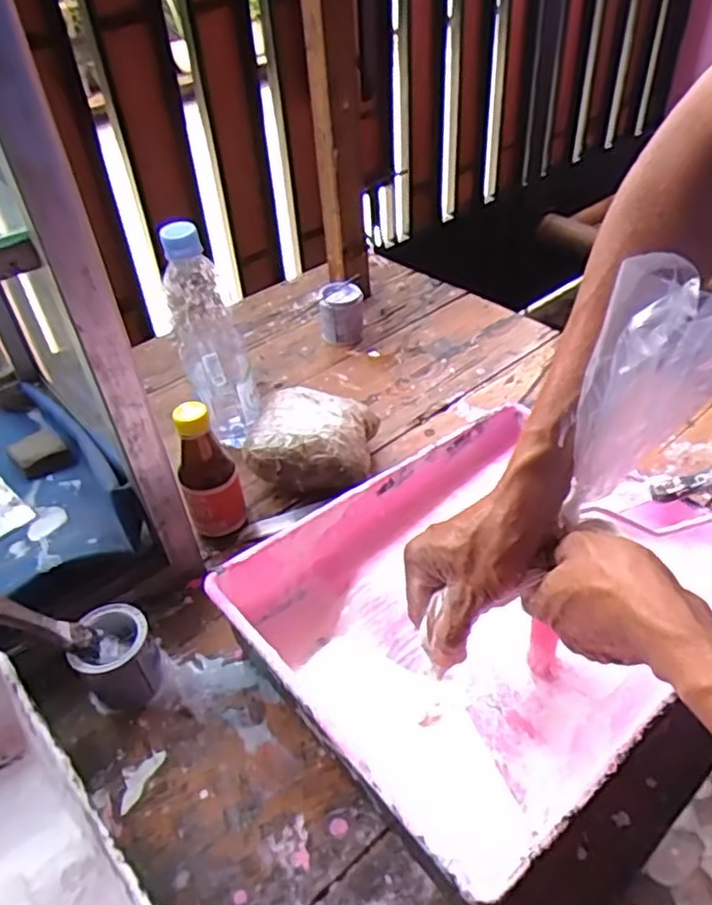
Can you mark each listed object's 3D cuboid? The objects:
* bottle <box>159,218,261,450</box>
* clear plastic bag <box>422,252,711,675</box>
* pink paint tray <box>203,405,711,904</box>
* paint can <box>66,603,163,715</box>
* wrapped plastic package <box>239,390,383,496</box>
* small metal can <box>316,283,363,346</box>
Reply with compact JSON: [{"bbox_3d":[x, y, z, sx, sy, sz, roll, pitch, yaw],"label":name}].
[{"bbox_3d":[-0.145,-0.113,0.647,0.065,0.241,0.066,-14,42,-10],"label":"bottle"},{"bbox_3d":[0.148,-0.028,0.351,0.059,0.143,0.054,-3,36,-31],"label":"clear plastic bag"},{"bbox_3d":[0.106,0.106,0.503,0.345,0.076,0.261,-31,47,-26],"label":"pink paint tray"},{"bbox_3d":[-0.181,0.155,0.494,0.055,0.062,0.054,-3,41,3],"label":"paint can"},{"bbox_3d":[-0.044,-0.008,0.652,0.123,0.075,0.095,3,42,10],"label":"wrapped plastic package"},{"bbox_3d":[-0.019,-0.180,0.857,0.056,0.070,0.060,-3,41,3],"label":"small metal can"}]

